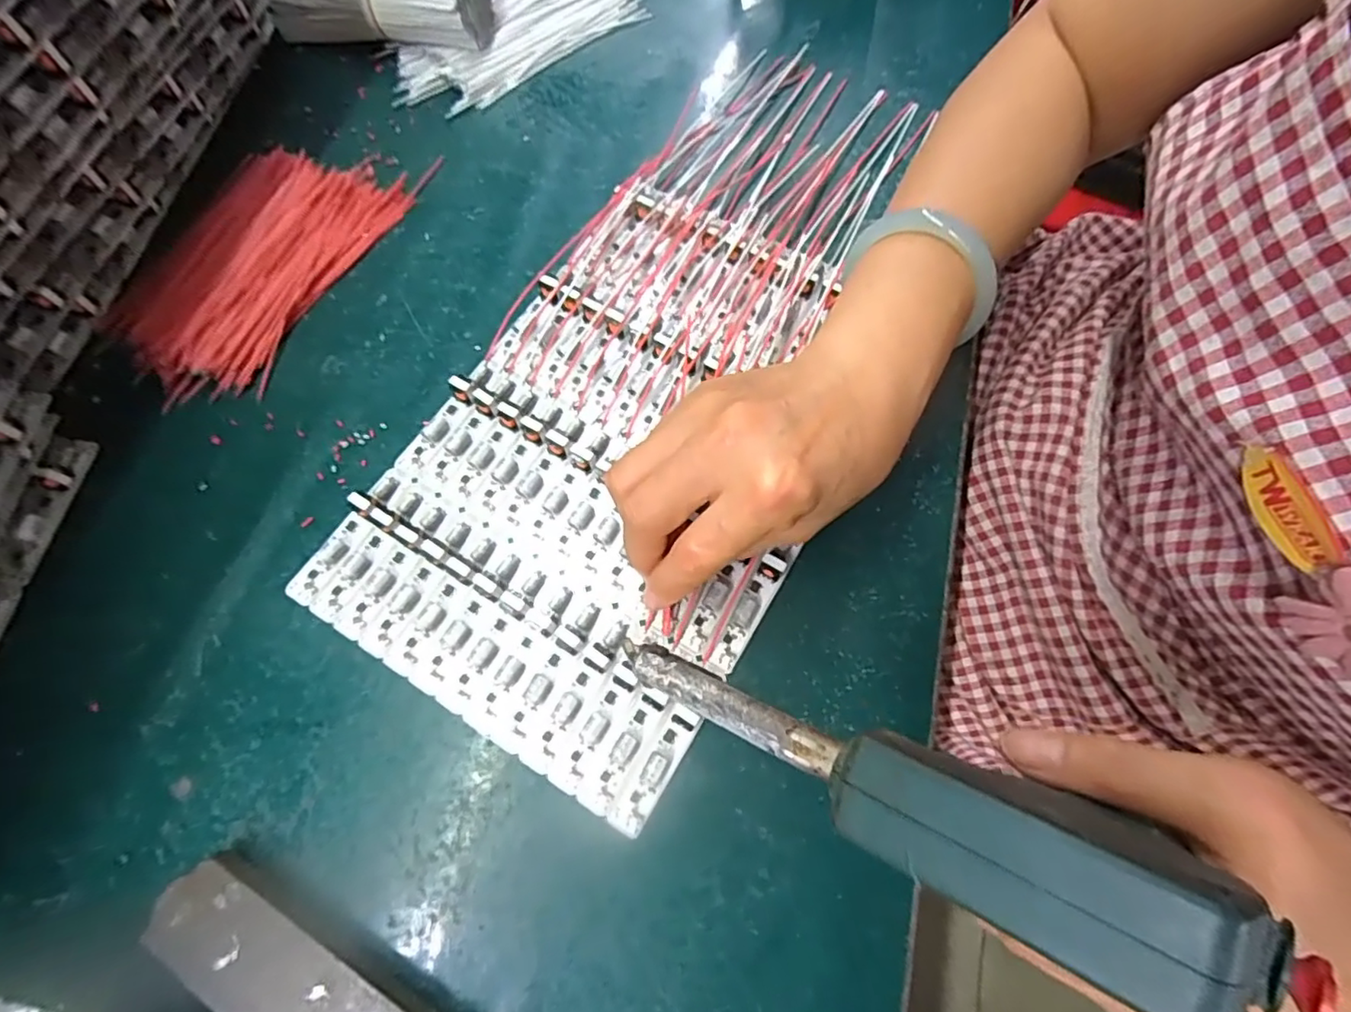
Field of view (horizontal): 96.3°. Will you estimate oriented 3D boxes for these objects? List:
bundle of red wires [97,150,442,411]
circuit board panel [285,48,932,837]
[{"bbox_3d":[-0.233,-0.143,0.341,0.097,0.017,0.180,24,72,9],"label":"bundle of red wires"},{"bbox_3d":[-0.001,-0.091,0.321,0.192,0.015,0.433,24,73,9],"label":"circuit board panel"}]

